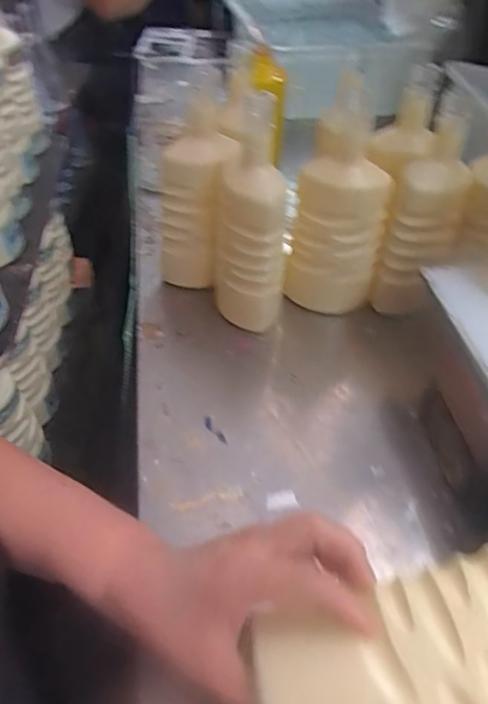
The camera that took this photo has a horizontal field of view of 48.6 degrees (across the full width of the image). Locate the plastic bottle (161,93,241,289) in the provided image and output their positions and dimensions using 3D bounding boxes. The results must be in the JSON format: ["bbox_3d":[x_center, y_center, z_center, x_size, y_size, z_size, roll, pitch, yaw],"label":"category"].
[{"bbox_3d":[-0.048,-0.170,0.623,0.083,0.193,0.071,17,48,18],"label":"plastic bottle"}]

